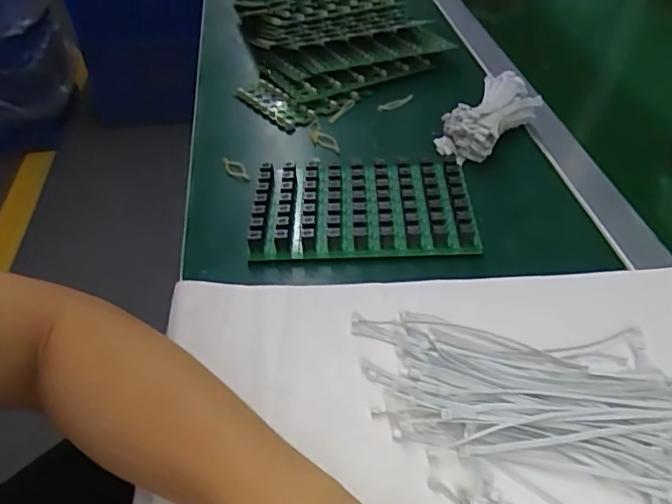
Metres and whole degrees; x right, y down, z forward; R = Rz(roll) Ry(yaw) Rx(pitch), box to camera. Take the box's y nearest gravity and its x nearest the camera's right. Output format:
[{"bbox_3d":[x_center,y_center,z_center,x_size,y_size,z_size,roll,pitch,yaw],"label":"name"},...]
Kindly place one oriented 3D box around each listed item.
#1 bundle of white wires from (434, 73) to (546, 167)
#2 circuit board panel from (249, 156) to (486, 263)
[{"bbox_3d":[0.149,-0.134,0.550,0.058,0.046,0.103,32,52,30],"label":"bundle of white wires"},{"bbox_3d":[0.021,-0.043,0.484,0.180,0.021,0.114,-1,43,0],"label":"circuit board panel"}]

